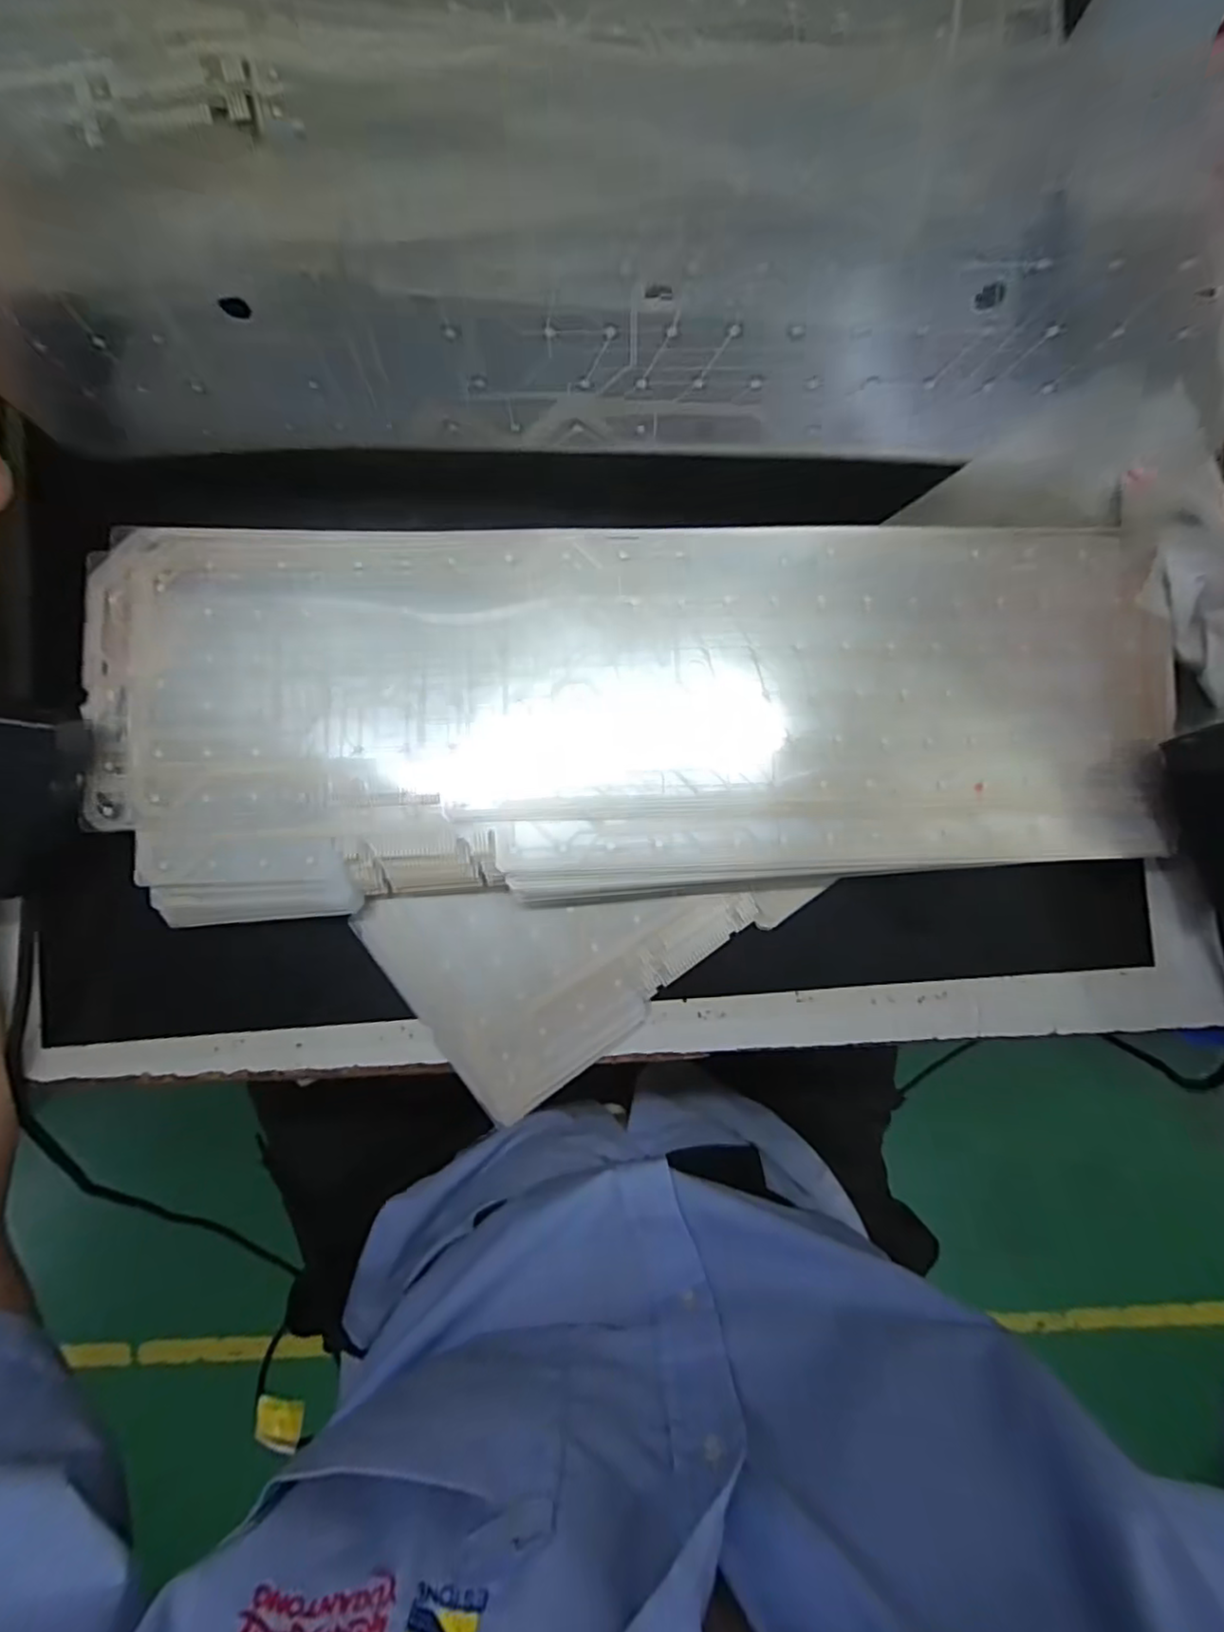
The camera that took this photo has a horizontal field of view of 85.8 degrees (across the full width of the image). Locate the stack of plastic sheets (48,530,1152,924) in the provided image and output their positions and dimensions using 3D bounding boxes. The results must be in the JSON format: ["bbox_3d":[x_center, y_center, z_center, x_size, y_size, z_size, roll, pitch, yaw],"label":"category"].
[{"bbox_3d":[0.011,-0.044,0.272,0.420,0.027,0.149,-2,87,-2],"label":"stack of plastic sheets"}]

